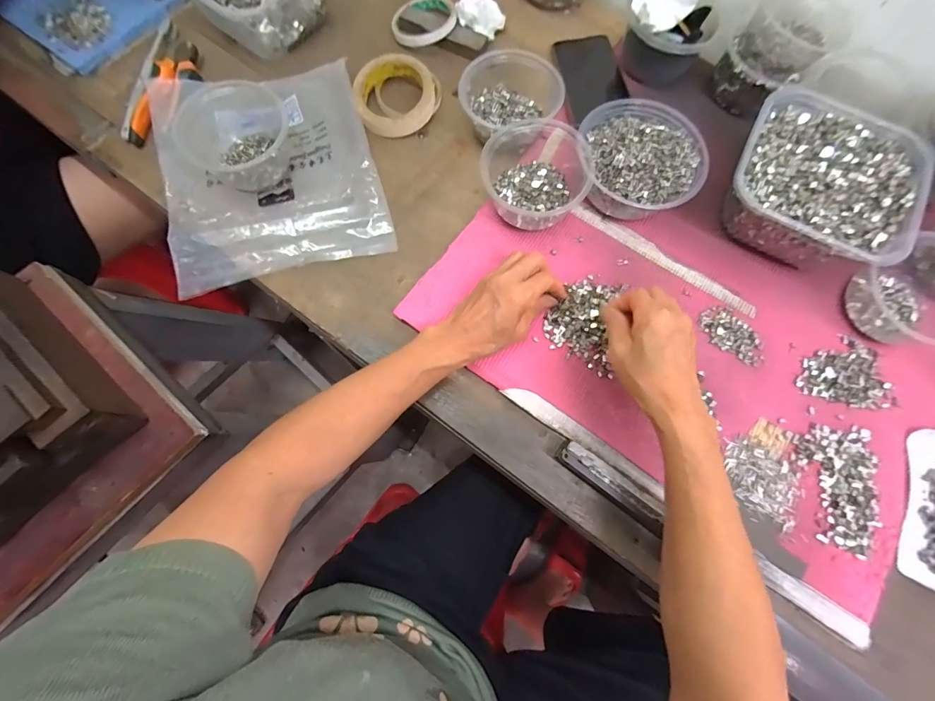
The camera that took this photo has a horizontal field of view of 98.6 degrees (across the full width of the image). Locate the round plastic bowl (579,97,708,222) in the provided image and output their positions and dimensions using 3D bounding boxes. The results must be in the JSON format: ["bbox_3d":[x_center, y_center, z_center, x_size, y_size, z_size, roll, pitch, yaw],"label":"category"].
[{"bbox_3d":[0.189,-0.212,0.448,0.125,0.054,0.137,-6,74,-2],"label":"round plastic bowl"}]

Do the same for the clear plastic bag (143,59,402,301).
[{"bbox_3d":[-0.228,-0.210,0.457,0.233,0.031,0.251,-14,75,-7],"label":"clear plastic bag"}]

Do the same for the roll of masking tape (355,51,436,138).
[{"bbox_3d":[-0.088,-0.314,0.496,0.093,0.031,0.102,1,74,-3],"label":"roll of masking tape"}]

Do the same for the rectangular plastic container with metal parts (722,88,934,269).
[{"bbox_3d":[0.372,-0.182,0.430,0.170,0.059,0.175,28,79,6],"label":"rectangular plastic container with metal parts"}]

